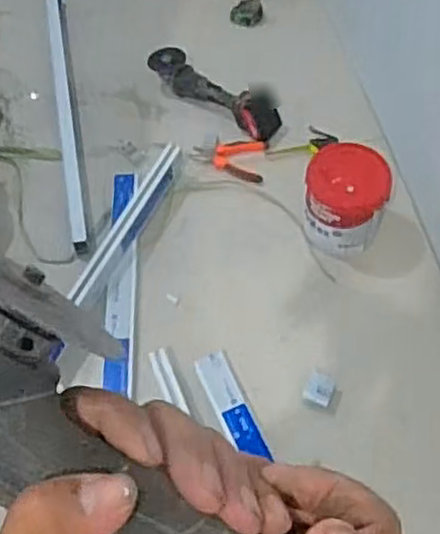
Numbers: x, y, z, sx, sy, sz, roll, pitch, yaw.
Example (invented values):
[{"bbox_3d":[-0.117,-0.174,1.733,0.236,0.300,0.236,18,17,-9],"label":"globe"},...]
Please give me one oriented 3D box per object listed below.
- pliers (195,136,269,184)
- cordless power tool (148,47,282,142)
[{"bbox_3d":[0.037,-0.280,1.783,0.197,0.030,0.110,25,62,24],"label":"pliers"},{"bbox_3d":[-0.019,-0.446,1.820,0.392,0.084,0.087,29,64,18],"label":"cordless power tool"}]

